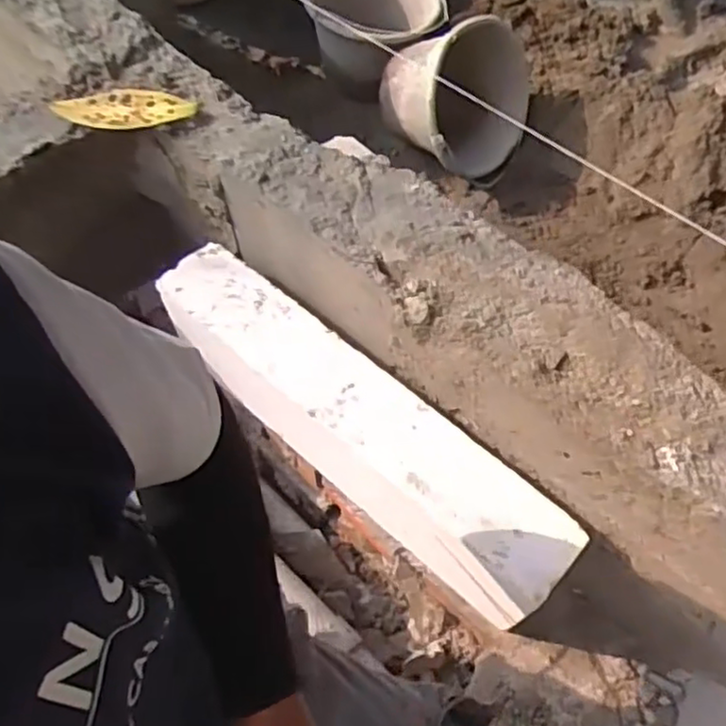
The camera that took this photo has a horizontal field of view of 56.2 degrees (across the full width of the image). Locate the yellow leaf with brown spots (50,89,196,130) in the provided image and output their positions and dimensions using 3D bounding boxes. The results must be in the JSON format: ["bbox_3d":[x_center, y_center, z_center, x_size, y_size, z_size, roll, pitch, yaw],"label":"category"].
[{"bbox_3d":[-0.302,-0.323,0.863,0.172,0.016,0.061,-5,59,-2],"label":"yellow leaf with brown spots"}]

